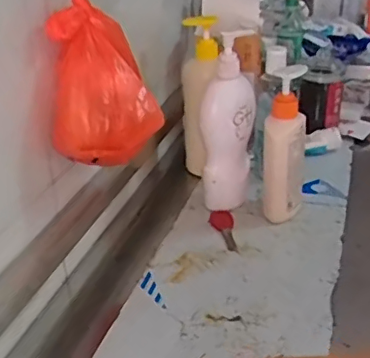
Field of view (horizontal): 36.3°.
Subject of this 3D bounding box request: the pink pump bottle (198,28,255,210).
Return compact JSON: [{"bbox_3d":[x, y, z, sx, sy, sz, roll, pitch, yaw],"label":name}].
[{"bbox_3d":[0.052,-0.063,0.693,0.062,0.223,0.046,0,29,2],"label":"pink pump bottle"}]

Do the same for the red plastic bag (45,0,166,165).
[{"bbox_3d":[-0.078,-0.156,0.487,0.094,0.275,0.075,-8,29,-12],"label":"red plastic bag"}]

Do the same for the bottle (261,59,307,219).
[{"bbox_3d":[0.122,-0.041,0.688,0.047,0.180,0.069,7,30,15],"label":"bottle"}]

